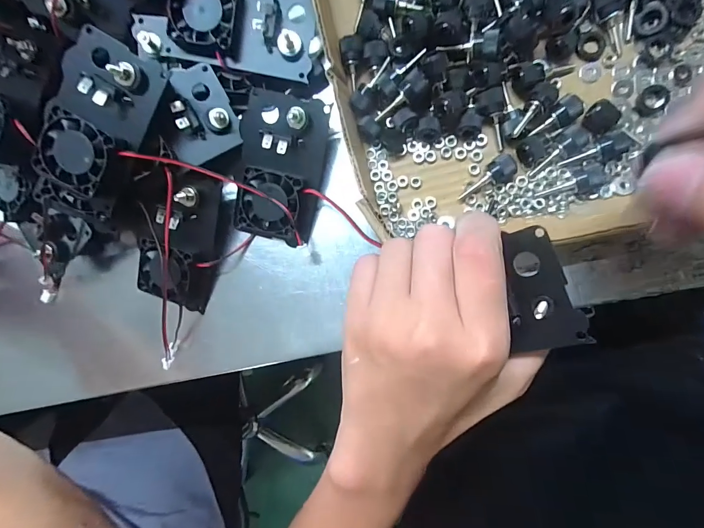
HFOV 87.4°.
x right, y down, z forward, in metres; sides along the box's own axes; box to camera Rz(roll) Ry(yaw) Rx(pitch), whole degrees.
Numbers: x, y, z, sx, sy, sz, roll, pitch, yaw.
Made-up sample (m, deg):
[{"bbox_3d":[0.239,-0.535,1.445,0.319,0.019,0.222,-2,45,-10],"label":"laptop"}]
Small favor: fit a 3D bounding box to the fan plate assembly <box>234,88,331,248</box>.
[{"bbox_3d":[-0.046,-0.060,0.234,0.053,0.023,0.088,11,94,9],"label":"fan plate assembly"}]

